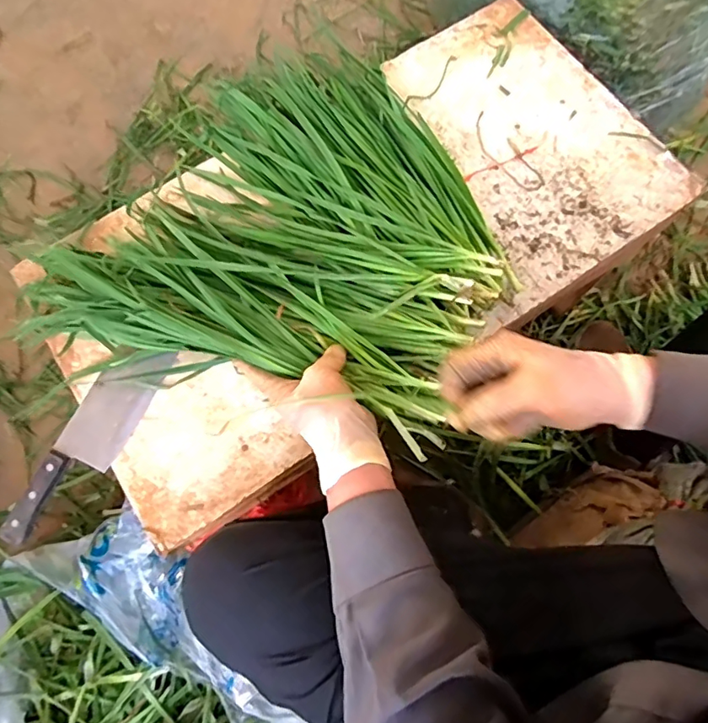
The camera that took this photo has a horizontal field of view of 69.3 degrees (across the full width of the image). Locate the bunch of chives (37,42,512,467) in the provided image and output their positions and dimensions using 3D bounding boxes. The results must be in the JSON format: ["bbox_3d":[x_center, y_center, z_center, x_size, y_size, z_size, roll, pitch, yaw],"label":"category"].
[{"bbox_3d":[-0.047,-0.163,0.584,0.444,0.091,0.456,27,77,7],"label":"bunch of chives"}]

